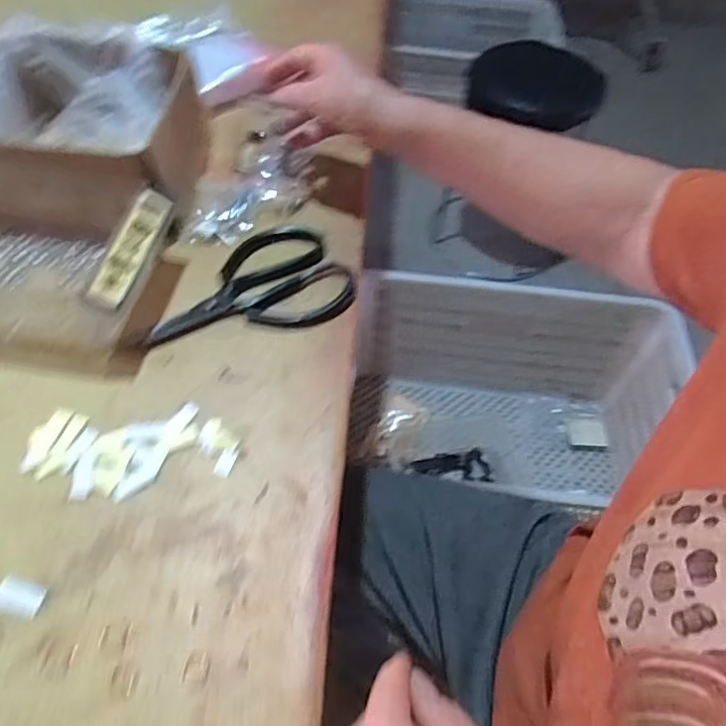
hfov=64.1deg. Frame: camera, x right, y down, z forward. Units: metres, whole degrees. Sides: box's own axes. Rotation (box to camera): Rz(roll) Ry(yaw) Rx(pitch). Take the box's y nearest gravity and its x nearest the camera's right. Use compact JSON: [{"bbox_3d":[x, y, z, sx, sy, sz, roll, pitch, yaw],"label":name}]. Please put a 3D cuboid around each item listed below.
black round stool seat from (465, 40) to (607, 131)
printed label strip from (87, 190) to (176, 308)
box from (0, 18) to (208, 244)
[{"bbox_3d":[0.381,-0.644,1.312,0.300,0.080,0.267,-2,54,-4],"label":"black round stool seat"},{"bbox_3d":[-0.166,-0.085,0.417,0.023,0.006,0.109,23,54,-19],"label":"printed label strip"},{"bbox_3d":[-0.246,-0.219,0.513,0.188,0.093,0.213,6,55,1],"label":"box"}]

